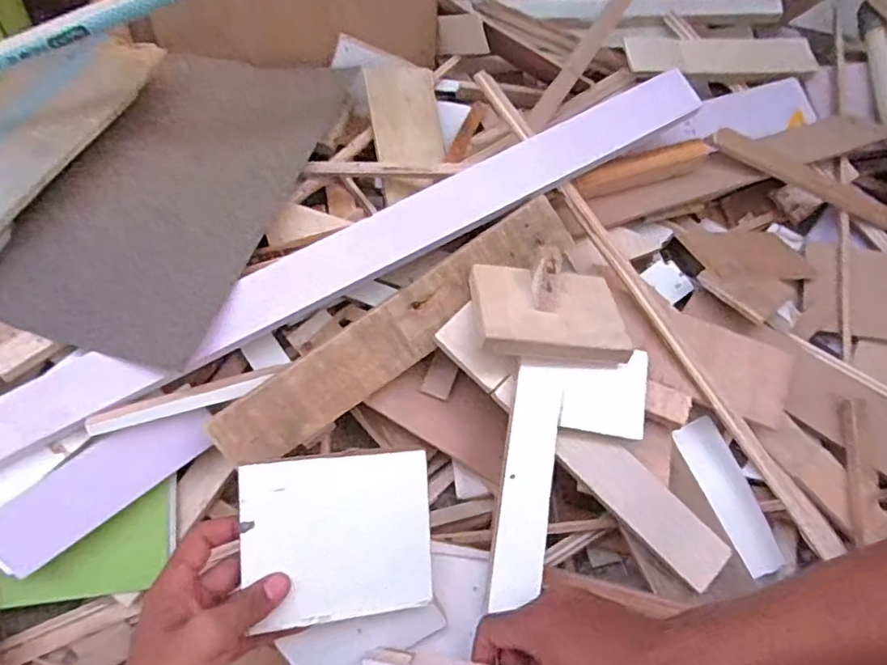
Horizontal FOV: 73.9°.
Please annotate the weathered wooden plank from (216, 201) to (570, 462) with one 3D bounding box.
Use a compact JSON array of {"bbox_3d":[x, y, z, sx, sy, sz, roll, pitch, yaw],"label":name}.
[{"bbox_3d":[-0.039,-0.004,0.526,0.357,0.008,0.060,-34,101,-9],"label":"weathered wooden plank"}]

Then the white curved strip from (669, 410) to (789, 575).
[{"bbox_3d":[0.275,0.157,0.564,0.041,0.005,0.154,-32,81,30],"label":"white curved strip"}]

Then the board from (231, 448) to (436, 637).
[{"bbox_3d":[-0.070,0.139,0.403,0.125,0.006,0.106,-1,84,-17],"label":"board"}]

